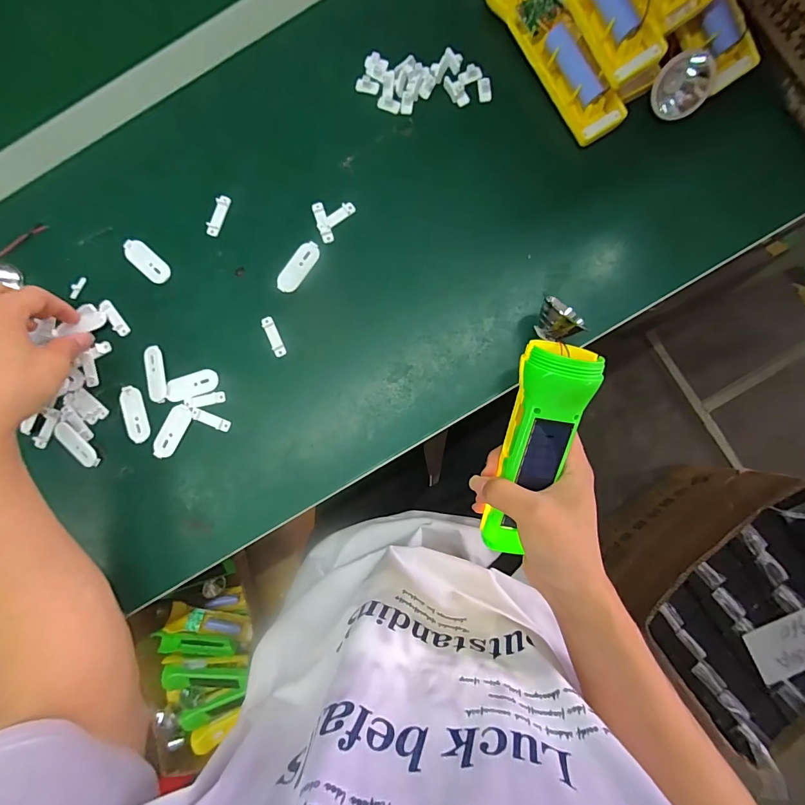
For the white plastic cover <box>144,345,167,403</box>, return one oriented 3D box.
[{"bbox_3d":[-0.217,-0.025,0.352,0.016,0.004,0.050,-11,86,3],"label":"white plastic cover"}]

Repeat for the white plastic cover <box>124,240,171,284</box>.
[{"bbox_3d":[-0.229,-0.127,0.358,0.049,0.004,0.020,42,90,5],"label":"white plastic cover"}]

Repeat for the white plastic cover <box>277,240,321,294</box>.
[{"bbox_3d":[-0.093,-0.120,0.357,0.018,0.006,0.051,36,90,5],"label":"white plastic cover"}]

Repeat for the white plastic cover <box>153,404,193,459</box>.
[{"bbox_3d":[-0.202,0.025,0.349,0.019,0.004,0.050,29,89,5],"label":"white plastic cover"}]

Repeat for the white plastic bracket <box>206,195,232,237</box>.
[{"bbox_3d":[-0.165,-0.167,0.359,0.013,0.004,0.037,24,89,5],"label":"white plastic bracket"}]

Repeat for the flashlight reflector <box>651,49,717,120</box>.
[{"bbox_3d":[0.228,-0.257,0.326,0.041,0.026,0.040,0,87,4],"label":"flashlight reflector"}]

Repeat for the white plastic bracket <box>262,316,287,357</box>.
[{"bbox_3d":[-0.114,-0.058,0.354,0.010,0.004,0.037,-24,86,2],"label":"white plastic bracket"}]

